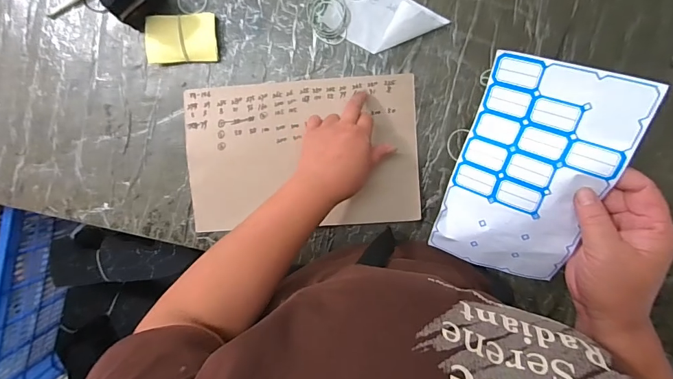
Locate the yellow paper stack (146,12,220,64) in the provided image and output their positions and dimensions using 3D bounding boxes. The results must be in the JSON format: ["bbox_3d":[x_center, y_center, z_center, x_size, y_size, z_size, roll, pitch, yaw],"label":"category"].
[{"bbox_3d":[-0.209,-0.204,0.536,0.093,0.015,0.061,-2,99,2],"label":"yellow paper stack"}]

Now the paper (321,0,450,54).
[{"bbox_3d":[0.060,-0.226,0.522,0.142,0.031,0.083,28,99,-3],"label":"paper"}]

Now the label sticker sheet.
[{"bbox_3d":[0.165,-0.010,0.346,0.116,0.033,0.188,26,115,26],"label":"label sticker sheet"}]

